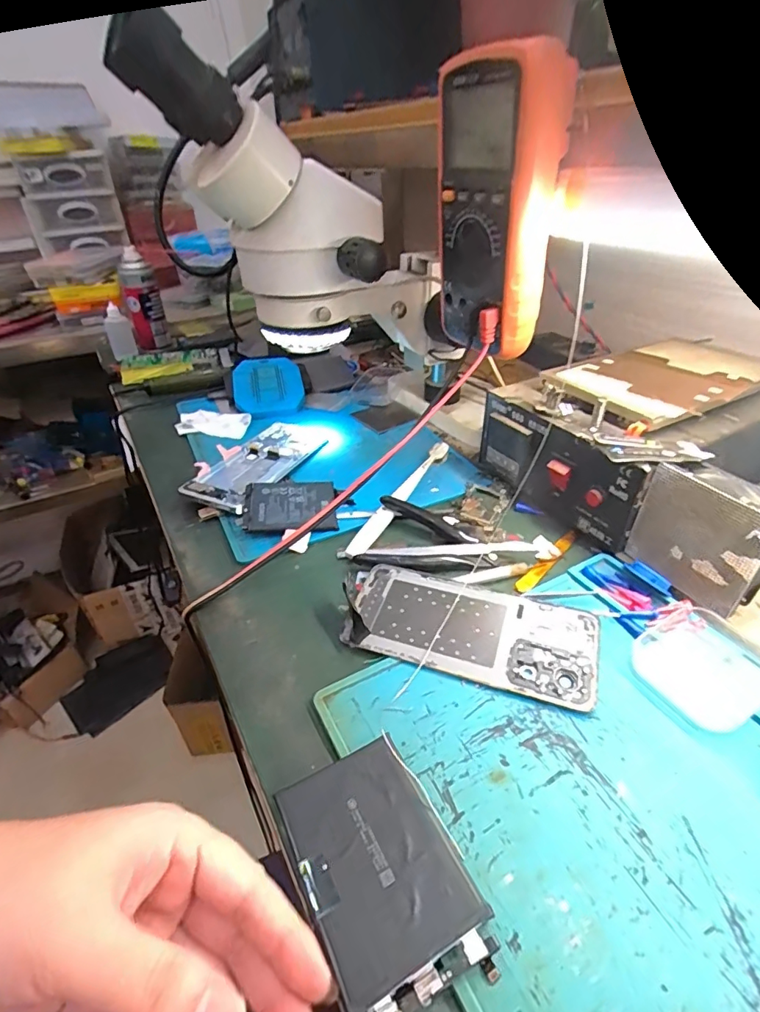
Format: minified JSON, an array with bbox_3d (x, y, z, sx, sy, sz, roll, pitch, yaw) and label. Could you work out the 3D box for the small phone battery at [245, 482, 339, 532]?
[{"bbox_3d":[-0.078,-0.001,0.430,0.076,0.008,0.063,0,43,-12],"label":"small phone battery"}]

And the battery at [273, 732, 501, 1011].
[{"bbox_3d":[0.000,0.157,0.215,0.064,0.009,0.095,-19,39,-20],"label":"battery"}]

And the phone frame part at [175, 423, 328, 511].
[{"bbox_3d":[-0.121,-0.044,0.498,0.074,0.011,0.160,17,38,20],"label":"phone frame part"}]

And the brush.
[{"bbox_3d":[0.019,-0.012,0.446,0.021,0.014,0.182,18,41,26],"label":"brush"}]

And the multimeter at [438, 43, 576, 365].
[{"bbox_3d":[0.078,-0.203,0.341,0.047,0.171,0.087,-23,40,-26],"label":"multimeter"}]

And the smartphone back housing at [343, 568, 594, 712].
[{"bbox_3d":[0.056,0.080,0.319,0.162,0.009,0.068,11,39,18],"label":"smartphone back housing"}]

